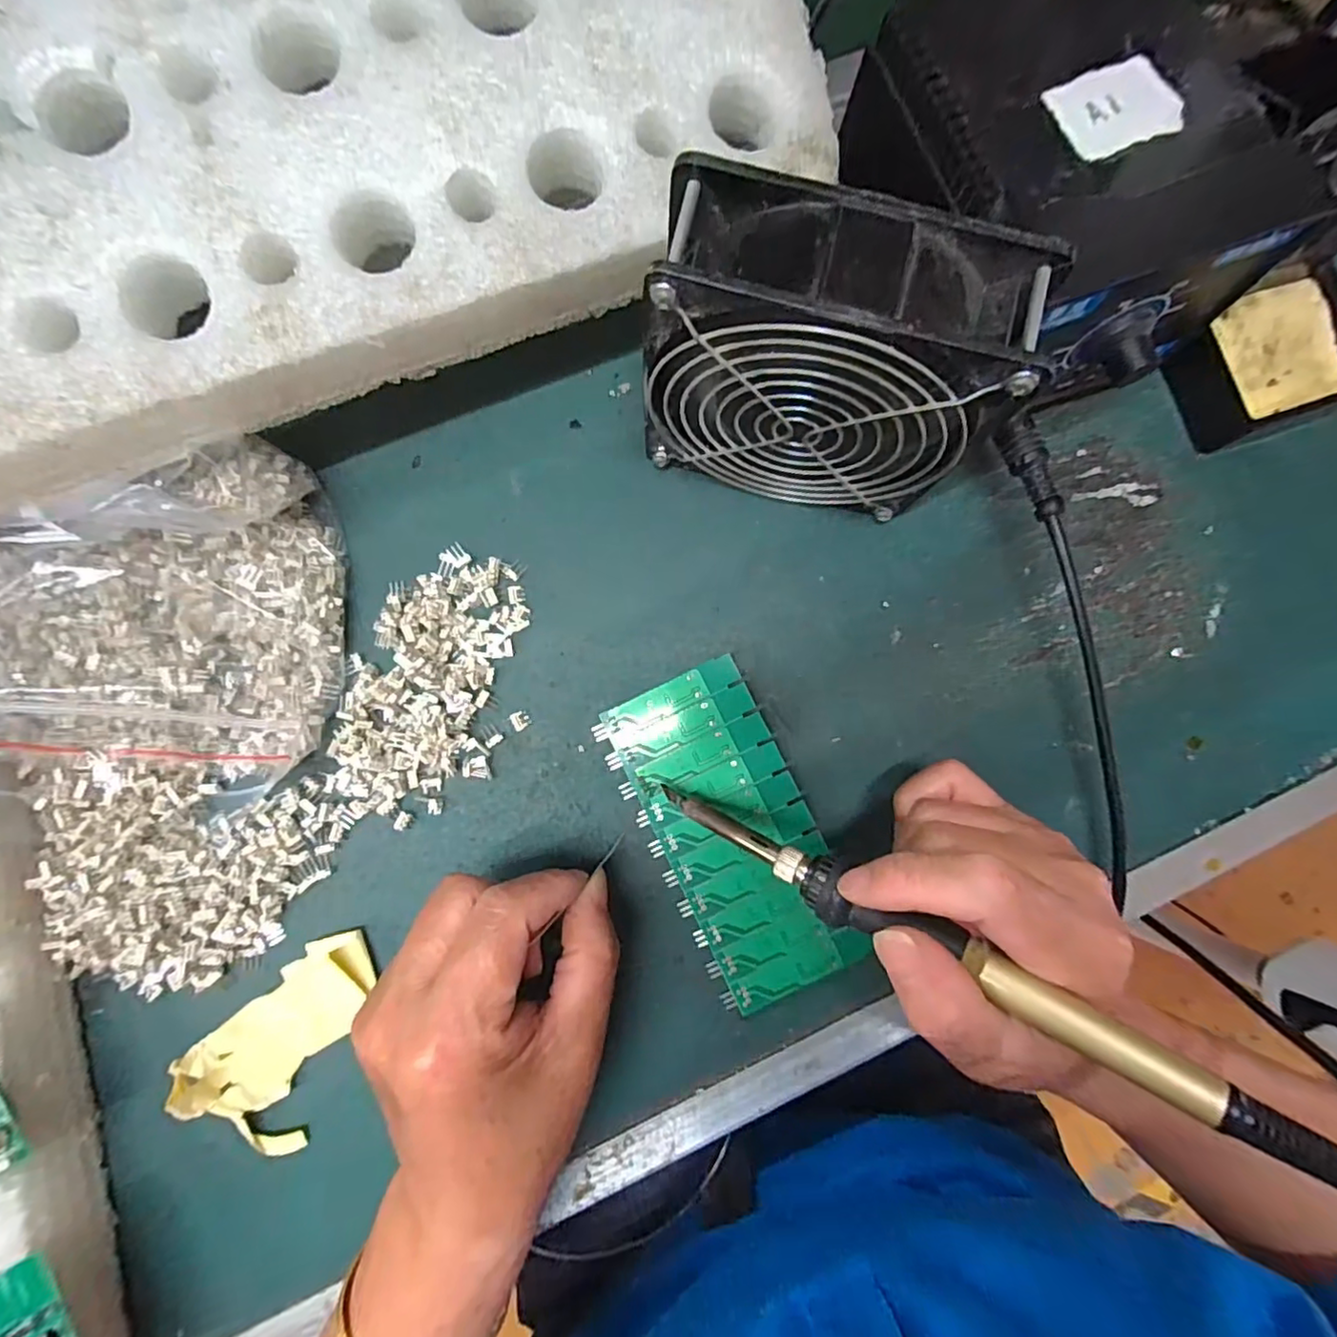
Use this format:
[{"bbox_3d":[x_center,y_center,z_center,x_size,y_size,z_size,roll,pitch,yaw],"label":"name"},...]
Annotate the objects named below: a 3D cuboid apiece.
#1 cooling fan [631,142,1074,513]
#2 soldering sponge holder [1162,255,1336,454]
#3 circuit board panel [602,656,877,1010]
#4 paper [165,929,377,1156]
[{"bbox_3d":[0.054,-0.104,0.227,0.120,0.119,0.047,14,84,-1],"label":"cooling fan"},{"bbox_3d":[0.276,-0.144,0.283,0.072,0.025,0.066,-22,86,-4],"label":"soldering sponge holder"},{"bbox_3d":[0.029,0.069,0.264,0.064,0.013,0.137,-25,86,-4],"label":"circuit board panel"},{"bbox_3d":[-0.149,0.152,0.244,0.080,0.023,0.054,-44,88,-5],"label":"paper"}]

